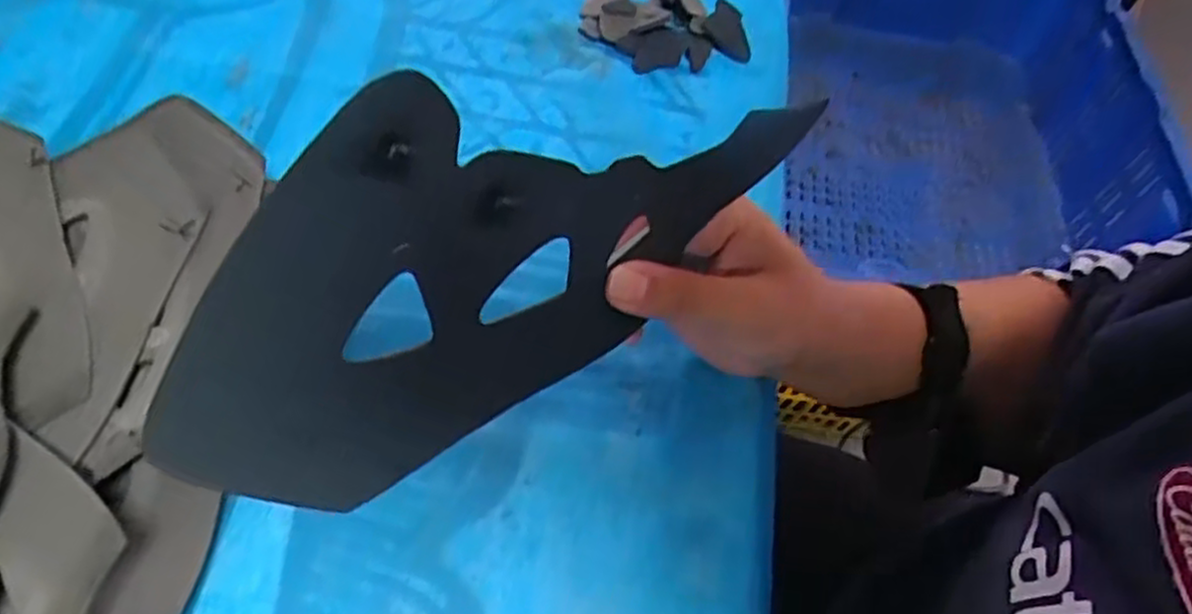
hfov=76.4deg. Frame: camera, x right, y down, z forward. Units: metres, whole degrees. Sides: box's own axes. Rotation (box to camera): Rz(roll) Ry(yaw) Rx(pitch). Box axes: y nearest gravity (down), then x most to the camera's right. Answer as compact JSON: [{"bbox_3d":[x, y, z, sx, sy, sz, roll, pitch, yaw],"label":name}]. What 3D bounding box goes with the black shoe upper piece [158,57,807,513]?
[{"bbox_3d":[-0.021,-0.008,0.228,0.199,0.115,0.025,-18,36,-36],"label":"black shoe upper piece"}]

